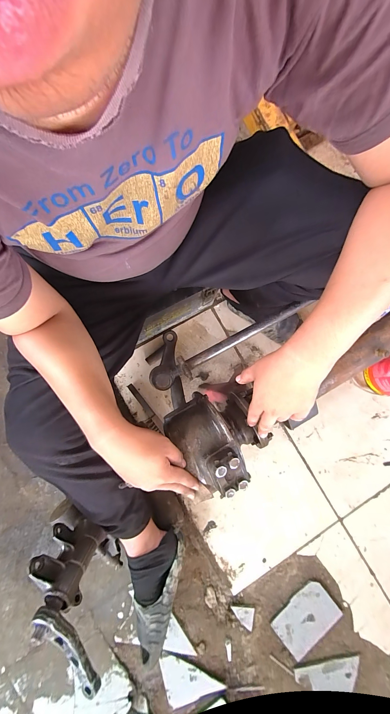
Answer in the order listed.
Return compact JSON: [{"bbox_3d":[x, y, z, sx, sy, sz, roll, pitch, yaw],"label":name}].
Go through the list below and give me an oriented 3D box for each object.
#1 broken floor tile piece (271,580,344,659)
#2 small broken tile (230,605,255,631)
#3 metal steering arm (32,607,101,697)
[{"bbox_3d":[0.326,0.765,0.735,0.184,0.013,0.120,-40,81,-9],"label":"broken floor tile piece"},{"bbox_3d":[0.139,0.754,0.726,0.066,0.009,0.050,3,77,-1],"label":"small broken tile"},{"bbox_3d":[-0.228,0.527,0.452,0.037,0.034,0.171,-41,87,-7],"label":"metal steering arm"}]

